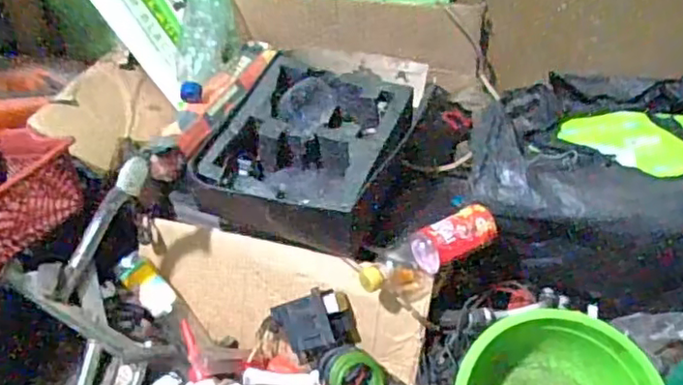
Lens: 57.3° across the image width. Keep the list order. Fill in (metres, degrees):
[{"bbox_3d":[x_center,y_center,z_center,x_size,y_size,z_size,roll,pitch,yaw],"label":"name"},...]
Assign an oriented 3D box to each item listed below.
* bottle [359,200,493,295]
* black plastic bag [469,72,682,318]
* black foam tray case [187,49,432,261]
[{"bbox_3d":[0.107,0.078,0.782,0.195,0.056,0.055,-23,46,-22],"label":"bottle"},{"bbox_3d":[0.383,-0.023,0.908,0.345,0.229,0.333,17,45,20],"label":"black plastic bag"},{"bbox_3d":[-0.035,-0.054,0.859,0.242,0.119,0.298,13,44,16],"label":"black foam tray case"}]

